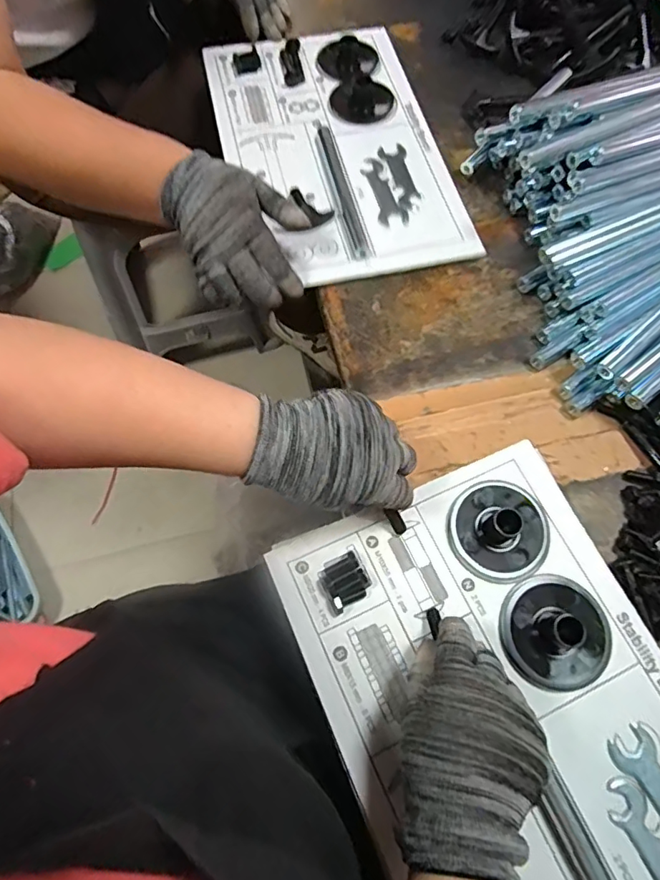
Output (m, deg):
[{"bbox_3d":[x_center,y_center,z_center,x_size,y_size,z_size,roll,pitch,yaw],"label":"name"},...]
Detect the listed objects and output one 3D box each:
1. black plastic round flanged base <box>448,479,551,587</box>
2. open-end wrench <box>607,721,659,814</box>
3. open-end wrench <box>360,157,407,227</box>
[{"bbox_3d":[0.124,0.062,0.376,0.072,0.022,0.070,-1,68,2],"label":"black plastic round flanged base"},{"bbox_3d":[0.210,0.225,0.323,0.029,0.004,0.093,-29,70,-9],"label":"open-end wrench"},{"bbox_3d":[0.055,-0.253,0.535,0.030,0.004,0.095,-13,68,-3],"label":"open-end wrench"}]

